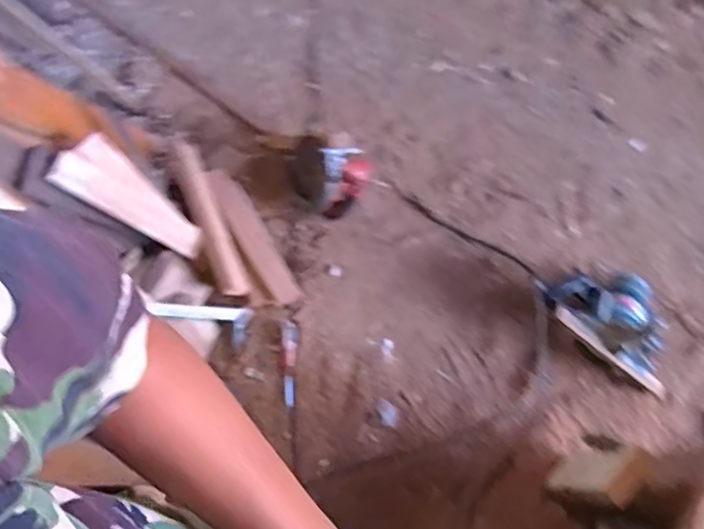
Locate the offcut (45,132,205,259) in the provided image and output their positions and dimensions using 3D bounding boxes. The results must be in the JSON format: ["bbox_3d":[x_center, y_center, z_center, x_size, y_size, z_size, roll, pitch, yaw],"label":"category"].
[{"bbox_3d":[-0.504,-0.161,1.372,0.025,0.379,0.173,-16,55,34],"label":"offcut"}]

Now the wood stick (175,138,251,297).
[{"bbox_3d":[-0.382,-0.131,1.541,0.074,0.058,0.478,-23,63,-6],"label":"wood stick"}]

